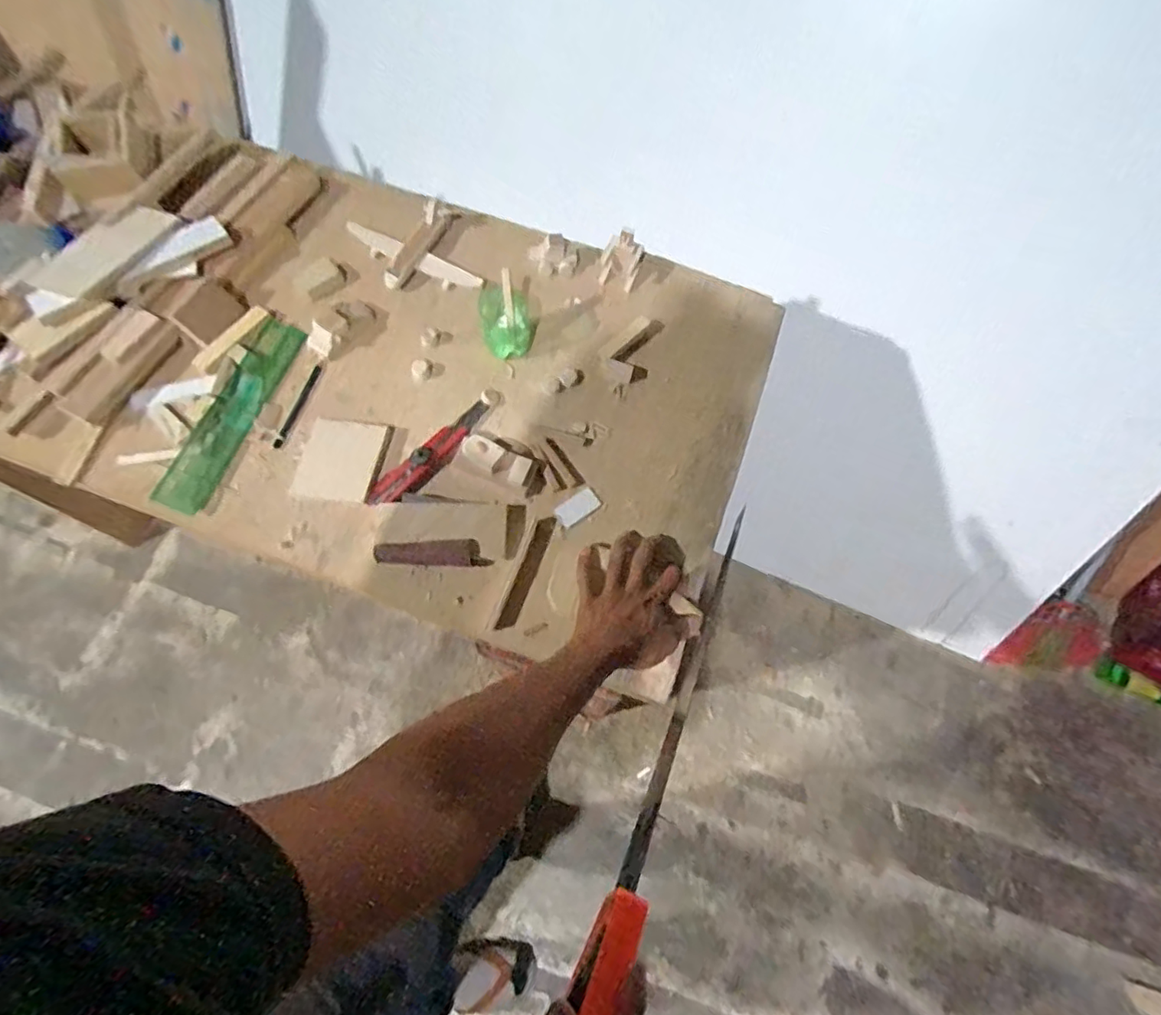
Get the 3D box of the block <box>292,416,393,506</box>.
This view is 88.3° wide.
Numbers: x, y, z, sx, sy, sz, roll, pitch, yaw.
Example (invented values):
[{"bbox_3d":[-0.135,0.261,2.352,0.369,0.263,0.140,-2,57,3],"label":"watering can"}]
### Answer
[{"bbox_3d":[-0.270,-0.054,0.676,0.092,0.010,0.100,8,69,4],"label":"block"}]

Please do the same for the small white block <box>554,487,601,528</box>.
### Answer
[{"bbox_3d":[-0.003,0.000,0.672,0.050,0.004,0.026,-36,72,-12],"label":"small white block"}]

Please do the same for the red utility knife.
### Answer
[{"bbox_3d":[-0.167,-0.060,0.681,0.169,0.011,0.037,-42,74,-14],"label":"red utility knife"}]

